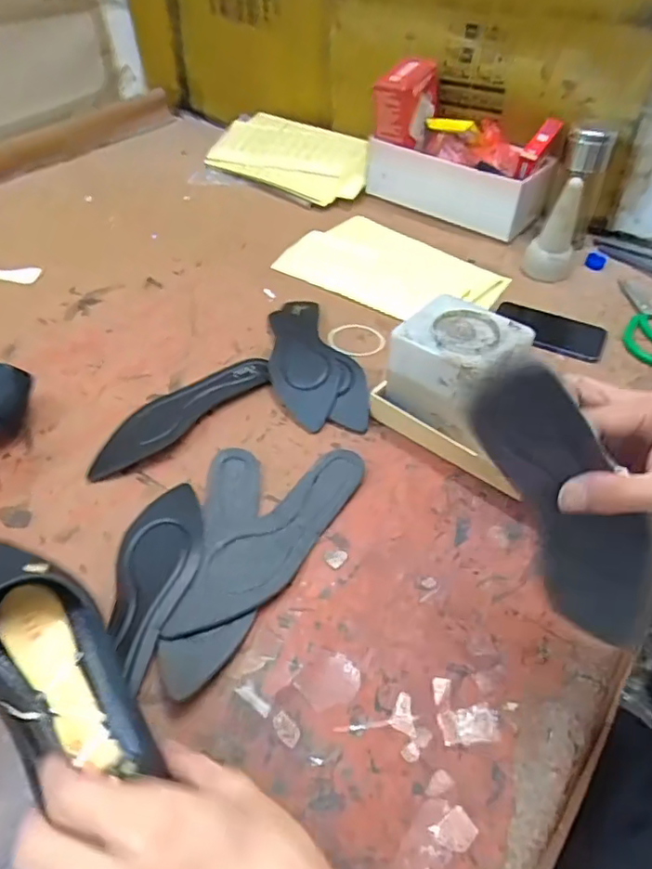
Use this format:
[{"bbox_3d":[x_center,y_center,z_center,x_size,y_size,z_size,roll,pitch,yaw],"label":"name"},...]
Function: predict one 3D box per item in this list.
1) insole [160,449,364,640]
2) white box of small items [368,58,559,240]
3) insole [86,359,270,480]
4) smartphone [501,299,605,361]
[{"bbox_3d":[-0.045,0.098,0.533,0.068,0.011,0.243,32,55,26],"label":"insole"},{"bbox_3d":[0.214,-0.442,0.901,0.280,0.191,0.120,25,52,21],"label":"white box of small items"},{"bbox_3d":[-0.164,-0.028,0.647,0.232,0.018,0.062,-34,56,-28],"label":"insole"},{"bbox_3d":[0.294,-0.141,0.753,0.140,0.007,0.081,20,50,18],"label":"smartphone"}]

